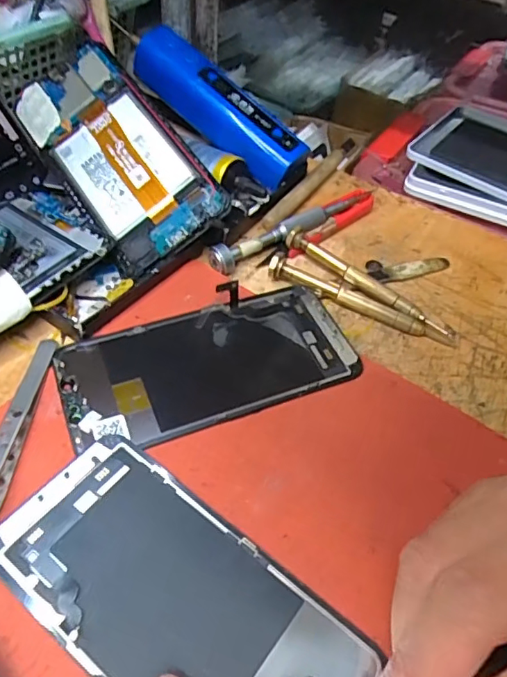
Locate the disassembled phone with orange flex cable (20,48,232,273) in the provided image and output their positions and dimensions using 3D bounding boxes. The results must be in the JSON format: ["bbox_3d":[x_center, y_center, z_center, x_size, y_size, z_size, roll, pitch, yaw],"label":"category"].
[{"bbox_3d":[-0.079,-0.107,0.309,0.065,0.005,0.145,-38,73,2],"label":"disassembled phone with orange flex cable"}]

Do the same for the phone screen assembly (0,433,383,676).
[{"bbox_3d":[-0.028,0.093,0.191,0.136,0.004,0.066,33,54,20],"label":"phone screen assembly"}]

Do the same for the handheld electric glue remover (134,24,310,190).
[{"bbox_3d":[-0.021,-0.149,0.348,0.125,0.034,0.030,40,54,0],"label":"handheld electric glue remover"}]

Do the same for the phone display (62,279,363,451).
[{"bbox_3d":[-0.022,0.010,0.262,0.138,0.004,0.067,-16,53,-19],"label":"phone display"}]

